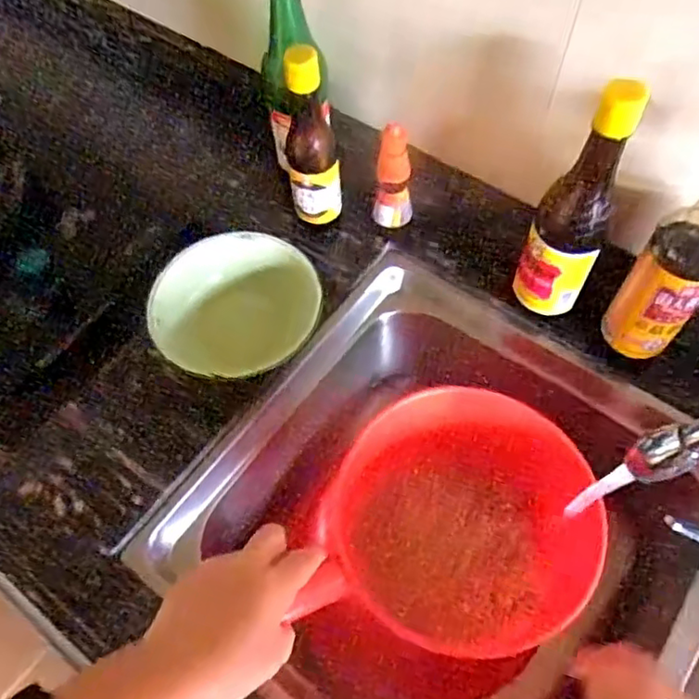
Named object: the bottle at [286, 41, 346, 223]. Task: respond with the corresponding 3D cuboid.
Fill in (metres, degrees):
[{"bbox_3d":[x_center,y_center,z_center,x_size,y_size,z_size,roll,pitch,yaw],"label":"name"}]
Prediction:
[{"bbox_3d":[-0.038,-0.209,0.626,0.052,0.191,0.045,-5,62,0],"label":"bottle"}]

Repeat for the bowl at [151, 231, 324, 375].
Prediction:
[{"bbox_3d":[-0.114,-0.044,0.642,0.167,0.065,0.149,11,63,8],"label":"bowl"}]

